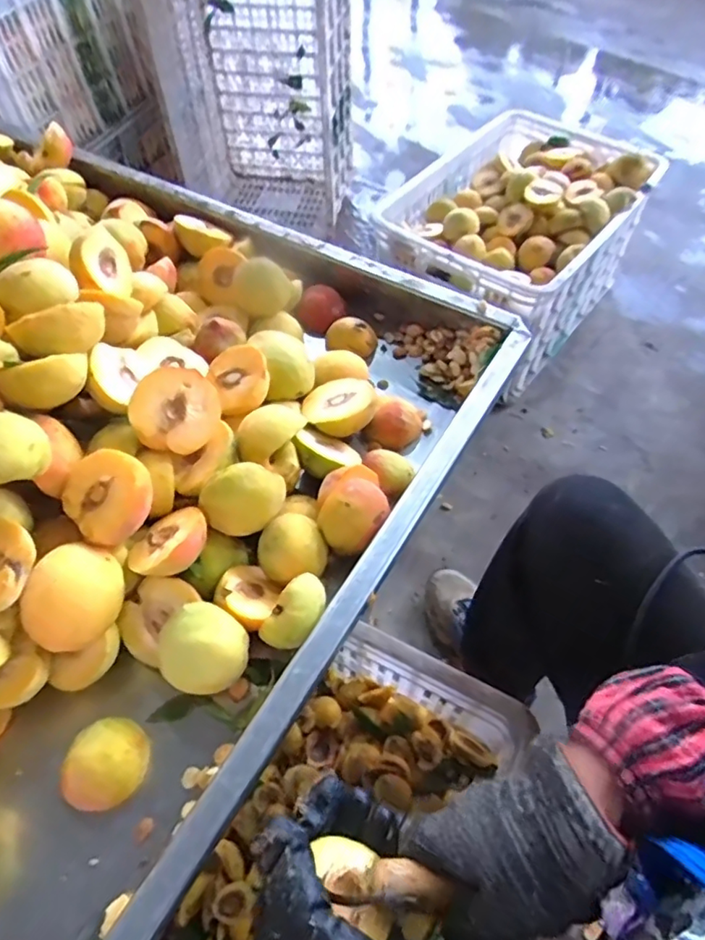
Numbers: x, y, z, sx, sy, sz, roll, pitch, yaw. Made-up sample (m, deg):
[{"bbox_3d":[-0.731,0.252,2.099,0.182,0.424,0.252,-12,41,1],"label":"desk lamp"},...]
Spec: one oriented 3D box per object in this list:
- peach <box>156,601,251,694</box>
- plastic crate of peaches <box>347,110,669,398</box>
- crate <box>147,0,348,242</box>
[{"bbox_3d":[-0.106,0.130,0.409,0.060,0.053,0.059,-33,62,-22],"label":"peach"},{"bbox_3d":[0.318,-0.460,1.160,0.368,0.265,0.541,34,61,20],"label":"plastic crate of peaches"},{"bbox_3d":[-0.205,-0.811,1.266,0.366,0.527,0.296,8,56,4],"label":"crate"}]

